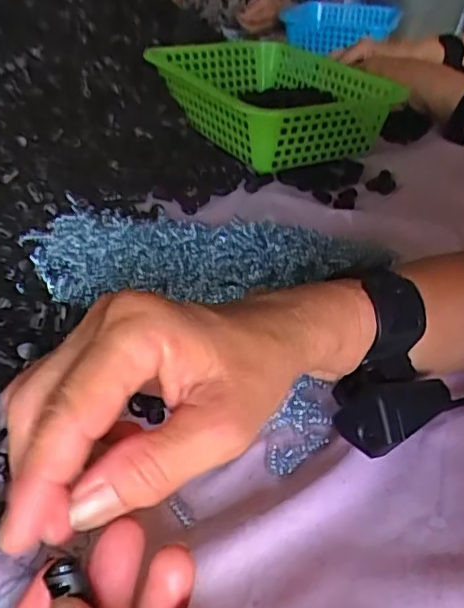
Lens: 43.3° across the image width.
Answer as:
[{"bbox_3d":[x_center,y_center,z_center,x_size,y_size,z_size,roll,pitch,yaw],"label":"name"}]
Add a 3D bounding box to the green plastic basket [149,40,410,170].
[{"bbox_3d":[0.051,-0.253,0.742,0.222,0.090,0.280,-16,39,-26],"label":"green plastic basket"}]

